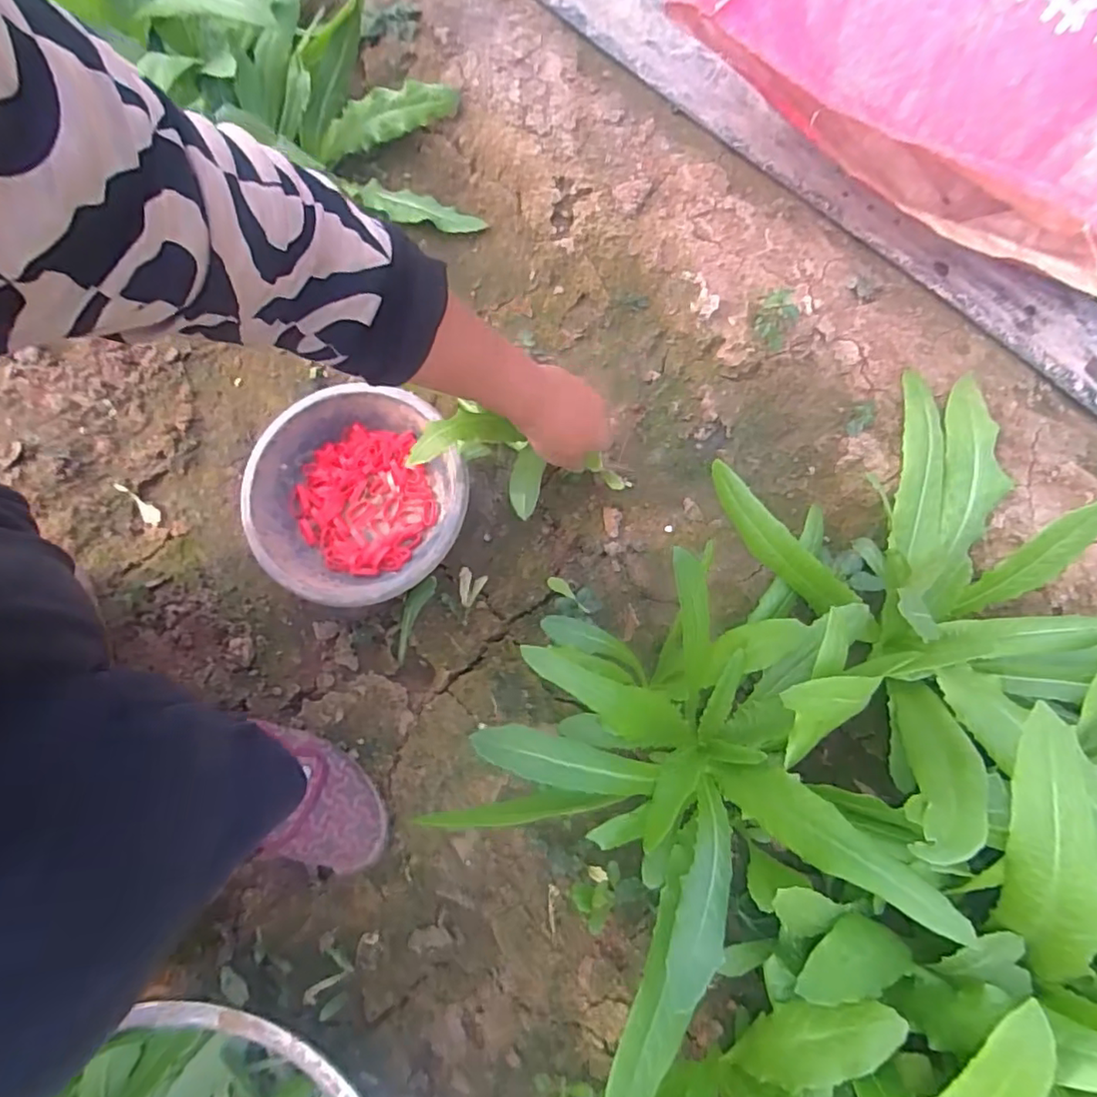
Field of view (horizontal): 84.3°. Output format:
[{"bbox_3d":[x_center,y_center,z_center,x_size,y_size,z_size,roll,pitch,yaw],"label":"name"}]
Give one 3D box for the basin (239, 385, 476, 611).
[{"bbox_3d":[-0.180,-0.045,0.584,0.200,0.076,0.198,0,75,0],"label":"basin"}]

